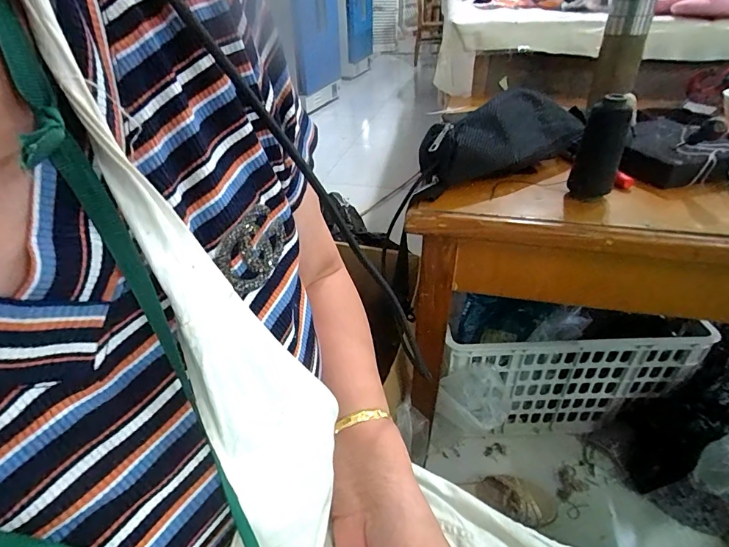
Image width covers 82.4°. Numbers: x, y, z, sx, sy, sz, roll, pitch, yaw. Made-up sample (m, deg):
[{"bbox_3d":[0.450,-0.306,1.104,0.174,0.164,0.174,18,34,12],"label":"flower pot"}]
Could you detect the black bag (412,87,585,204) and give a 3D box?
[{"bbox_3d":[0.182,-0.180,0.549,0.265,0.090,0.102,-31,45,-32],"label":"black bag"}]

